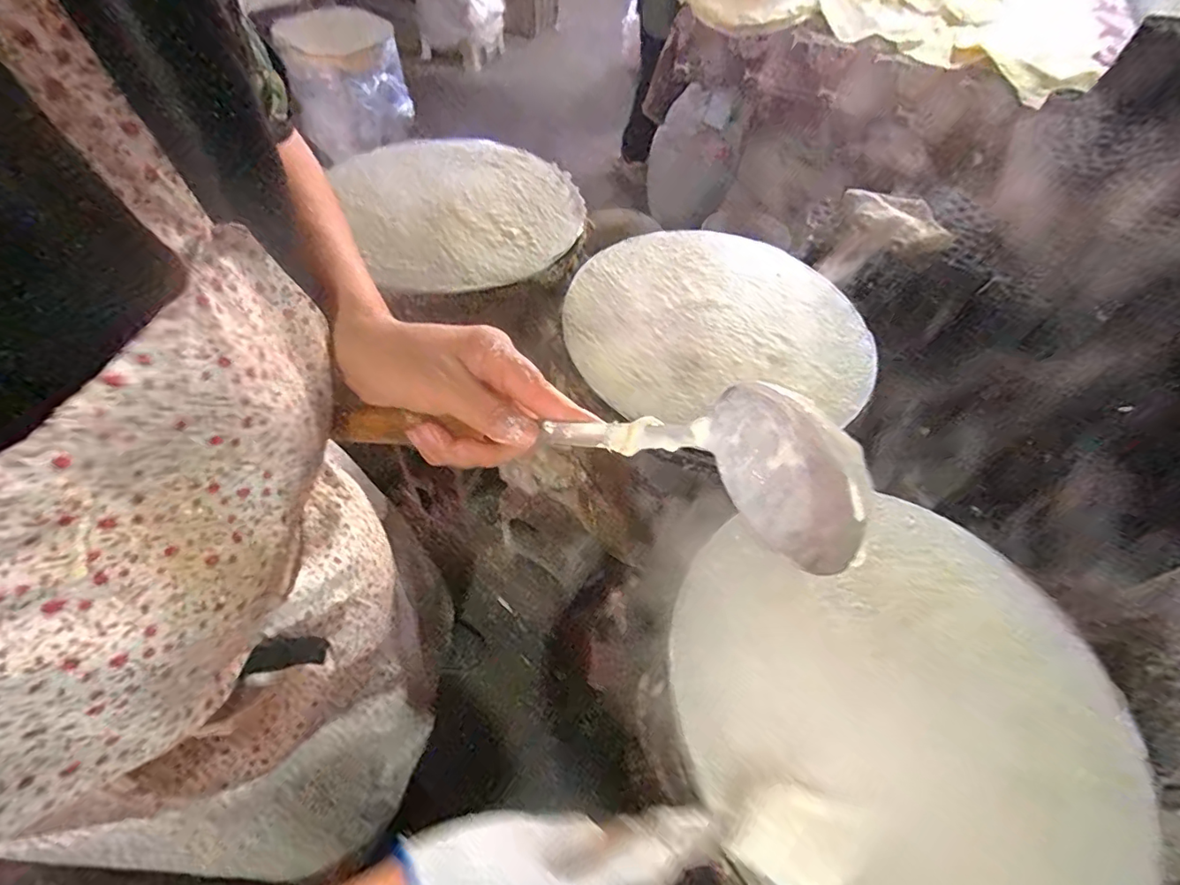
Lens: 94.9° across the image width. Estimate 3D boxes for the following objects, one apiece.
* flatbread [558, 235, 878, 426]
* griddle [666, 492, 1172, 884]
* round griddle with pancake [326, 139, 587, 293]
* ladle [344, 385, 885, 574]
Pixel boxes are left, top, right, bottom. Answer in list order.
[{"bbox_3d":[0.163,-0.170,0.707,0.373,0.018,0.373,2,55,-3],"label":"flatbread"},{"bbox_3d":[0.267,0.215,0.447,0.380,0.026,0.346,2,55,-3],"label":"griddle"},{"bbox_3d":[-0.182,-0.358,0.802,0.326,0.020,0.355,2,55,-3],"label":"round griddle with pancake"},{"bbox_3d":[-0.014,0.000,0.298,0.308,0.090,0.064,9,54,19],"label":"ladle"}]

